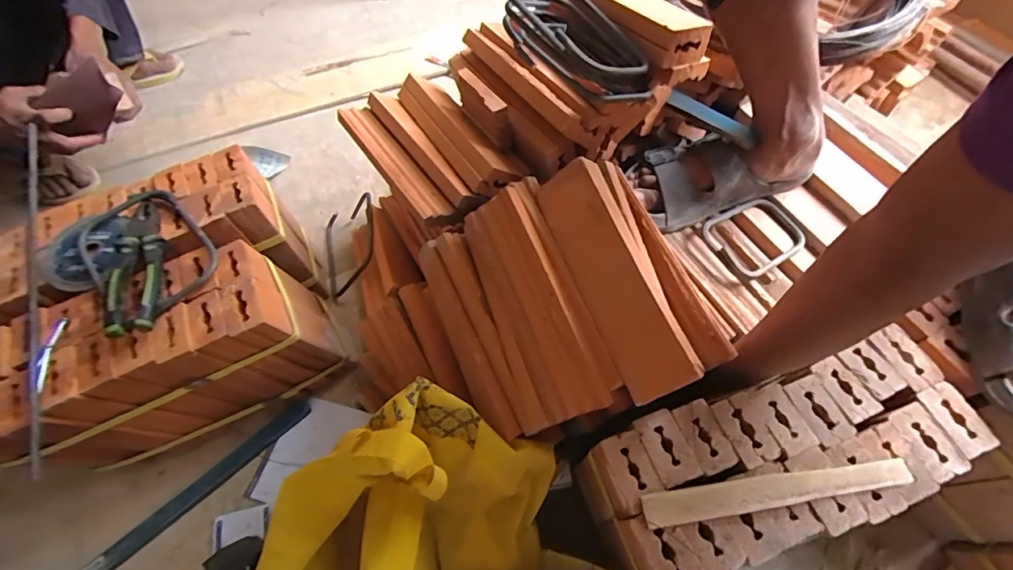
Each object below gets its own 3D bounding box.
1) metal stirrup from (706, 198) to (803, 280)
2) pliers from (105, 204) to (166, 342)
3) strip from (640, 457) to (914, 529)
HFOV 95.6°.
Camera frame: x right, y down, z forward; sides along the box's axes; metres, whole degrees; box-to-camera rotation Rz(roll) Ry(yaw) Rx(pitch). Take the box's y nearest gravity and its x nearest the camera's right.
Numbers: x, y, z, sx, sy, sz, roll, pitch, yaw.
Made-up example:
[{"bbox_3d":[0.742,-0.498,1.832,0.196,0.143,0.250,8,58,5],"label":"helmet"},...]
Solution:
[{"bbox_3d":[0.304,-0.062,0.567,0.125,0.014,0.093,-27,68,-21],"label":"metal stirrup"},{"bbox_3d":[-0.411,-0.020,0.509,0.050,0.035,0.174,-20,63,-9],"label":"pliers"},{"bbox_3d":[0.234,0.179,0.402,0.233,0.008,0.030,-7,61,-2],"label":"strip"}]

